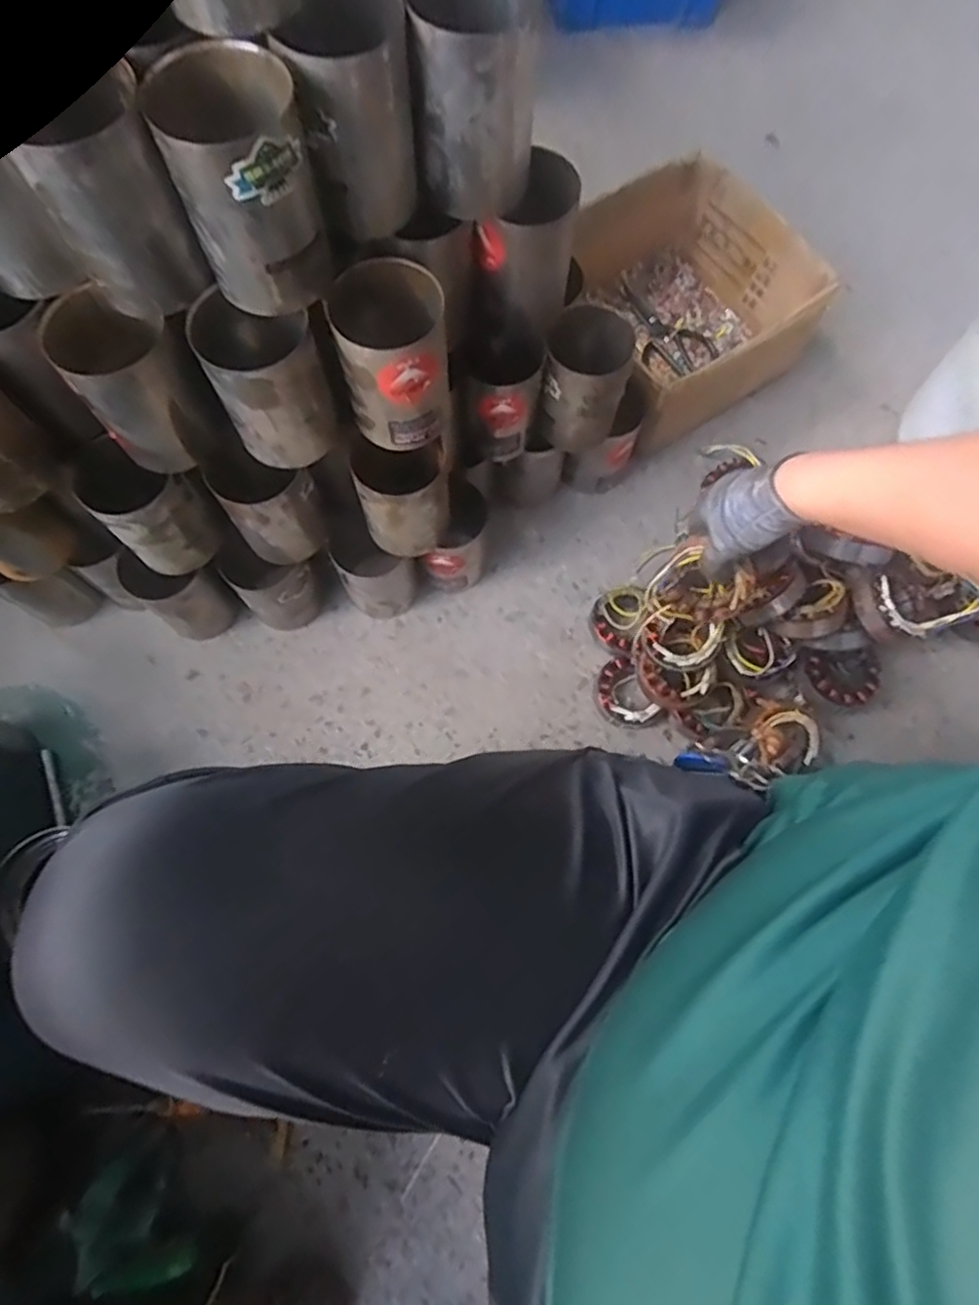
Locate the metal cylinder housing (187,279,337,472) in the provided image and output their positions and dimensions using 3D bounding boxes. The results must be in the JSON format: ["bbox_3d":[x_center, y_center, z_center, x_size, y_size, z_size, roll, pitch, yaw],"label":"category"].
[{"bbox_3d":[-0.189,-0.233,0.587,0.090,0.119,0.087,-22,74,-8],"label":"metal cylinder housing"}]

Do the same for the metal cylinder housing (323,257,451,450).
[{"bbox_3d":[-0.083,-0.254,0.592,0.091,0.115,0.094,-8,73,-4],"label":"metal cylinder housing"}]

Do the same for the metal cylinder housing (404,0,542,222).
[{"bbox_3d":[-0.010,-0.426,0.515,0.090,0.127,0.093,1,73,-1],"label":"metal cylinder housing"}]

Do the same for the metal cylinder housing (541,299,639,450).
[{"bbox_3d":[0.105,-0.302,0.756,0.088,0.126,0.098,10,73,2],"label":"metal cylinder housing"}]

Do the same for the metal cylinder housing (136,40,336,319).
[{"bbox_3d":[-0.166,-0.322,0.476,0.087,0.130,0.093,-8,73,-4],"label":"metal cylinder housing"}]

